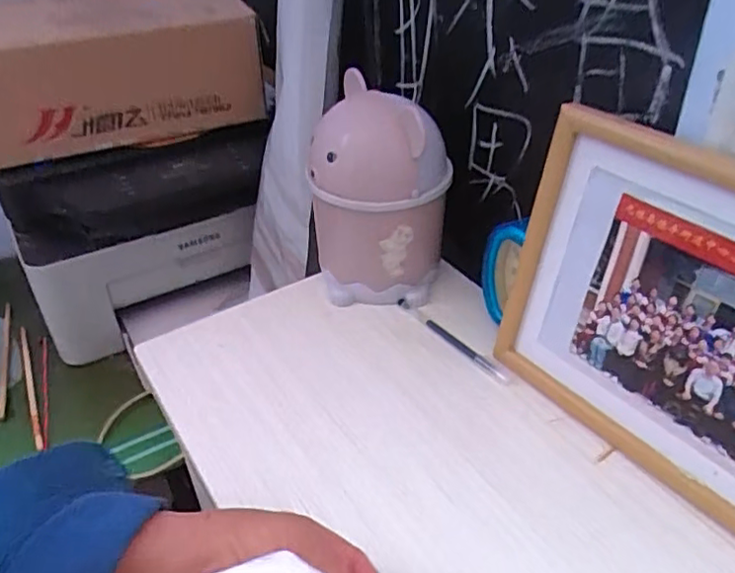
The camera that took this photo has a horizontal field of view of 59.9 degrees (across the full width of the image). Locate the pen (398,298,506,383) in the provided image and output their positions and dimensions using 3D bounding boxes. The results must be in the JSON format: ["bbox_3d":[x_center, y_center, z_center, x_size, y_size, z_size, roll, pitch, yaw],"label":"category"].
[{"bbox_3d":[0.091,0.059,0.587,0.015,0.007,0.100,-26,44,-27],"label":"pen"}]

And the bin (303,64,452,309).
[{"bbox_3d":[0.014,-0.089,0.630,0.132,0.181,0.129,0,38,4],"label":"bin"}]

